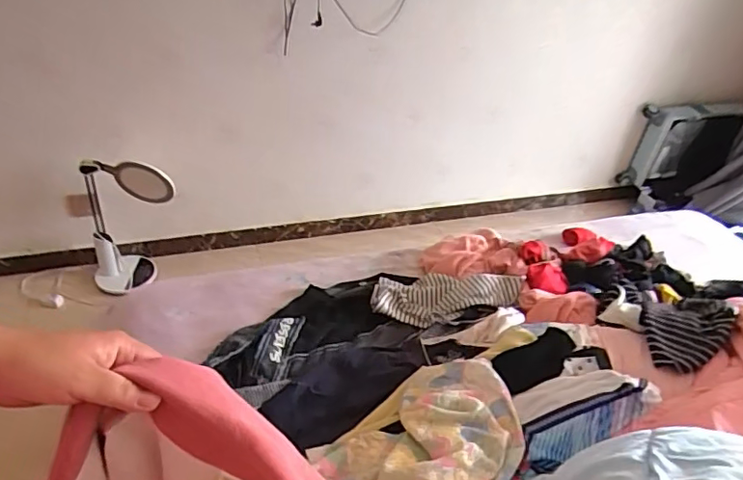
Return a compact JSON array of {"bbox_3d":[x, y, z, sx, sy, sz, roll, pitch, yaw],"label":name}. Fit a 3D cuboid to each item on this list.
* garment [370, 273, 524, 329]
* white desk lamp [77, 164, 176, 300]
[{"bbox_3d":[0.172,0.126,1.267,0.341,0.051,0.156,-7,35,9],"label":"garment"},{"bbox_3d":[-0.787,-0.030,1.813,0.292,0.497,0.135,12,37,9],"label":"white desk lamp"}]

